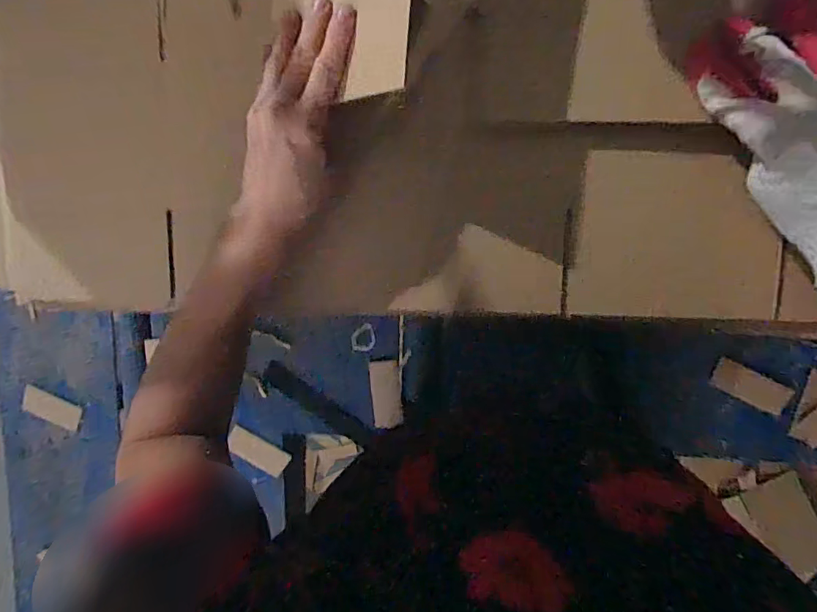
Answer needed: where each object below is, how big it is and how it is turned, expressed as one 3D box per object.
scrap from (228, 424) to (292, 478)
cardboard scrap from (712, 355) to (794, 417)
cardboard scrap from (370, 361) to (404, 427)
[{"bbox_3d":[-0.190,0.184,0.626,0.080,0.004,0.035,37,81,-17],"label":"scrap"},{"bbox_3d":[0.379,0.090,0.544,0.084,0.005,0.033,27,99,4],"label":"cardboard scrap"},{"bbox_3d":[-0.027,0.108,0.603,0.036,0.004,0.081,-5,91,6],"label":"cardboard scrap"}]

